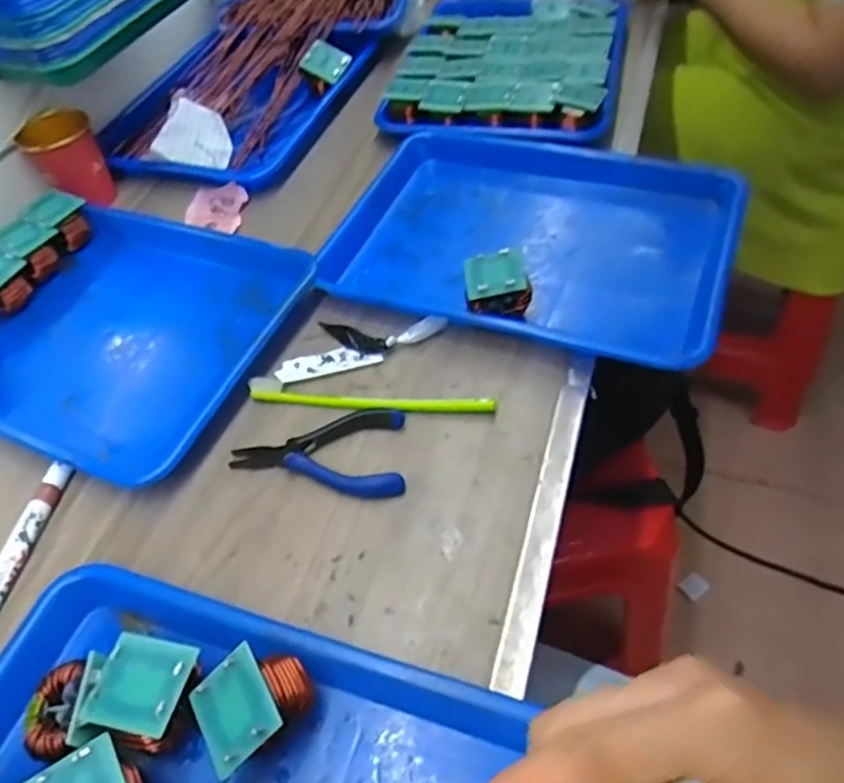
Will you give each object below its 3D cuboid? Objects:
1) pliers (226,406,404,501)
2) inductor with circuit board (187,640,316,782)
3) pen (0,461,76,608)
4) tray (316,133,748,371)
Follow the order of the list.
[{"bbox_3d":[-0.074,0.044,0.463,0.122,0.015,0.068,-4,51,4],"label":"pliers"},{"bbox_3d":[-0.084,0.164,0.344,0.053,0.045,0.048,-44,56,7],"label":"inductor with circuit board"},{"bbox_3d":[-0.271,0.106,0.438,0.015,0.012,0.130,3,52,10],"label":"pen"},{"bbox_3d":[0.101,-0.152,0.583,0.321,0.050,0.279,16,55,19],"label":"tray"}]

